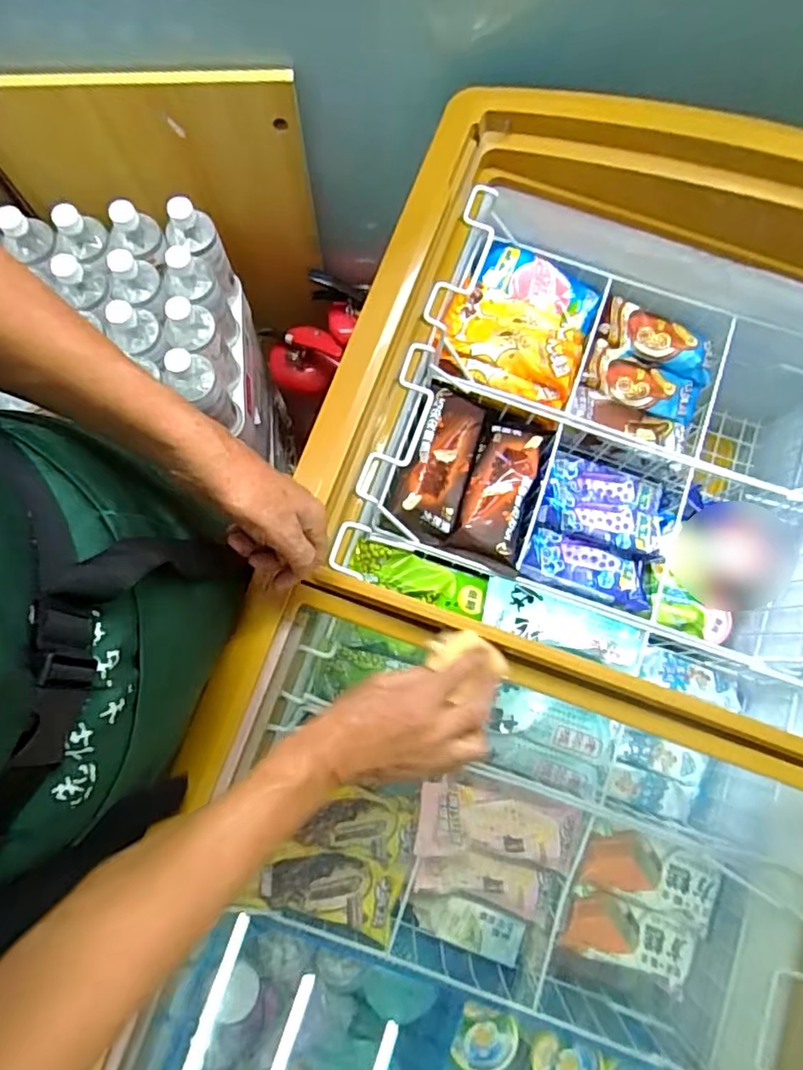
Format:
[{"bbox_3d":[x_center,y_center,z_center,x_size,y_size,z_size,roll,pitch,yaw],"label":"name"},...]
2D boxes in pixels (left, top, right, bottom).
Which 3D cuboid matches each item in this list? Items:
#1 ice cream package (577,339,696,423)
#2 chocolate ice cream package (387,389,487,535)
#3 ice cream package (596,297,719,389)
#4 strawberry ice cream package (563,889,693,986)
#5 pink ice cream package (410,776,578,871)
[{"bbox_3d":[0.320,-0.201,0.797,0.154,0.029,0.068,21,80,3],"label":"ice cream package"},{"bbox_3d":[0.047,-0.090,0.739,0.085,0.020,0.178,25,74,-21],"label":"chocolate ice cream package"},{"bbox_3d":[0.345,-0.263,0.801,0.160,0.025,0.069,22,80,3],"label":"ice cream package"},{"bbox_3d":[0.250,0.439,0.652,0.146,0.023,0.066,17,80,2],"label":"strawberry ice cream package"},{"bbox_3d":[0.105,0.318,0.649,0.174,0.019,0.076,9,79,0],"label":"pink ice cream package"}]

